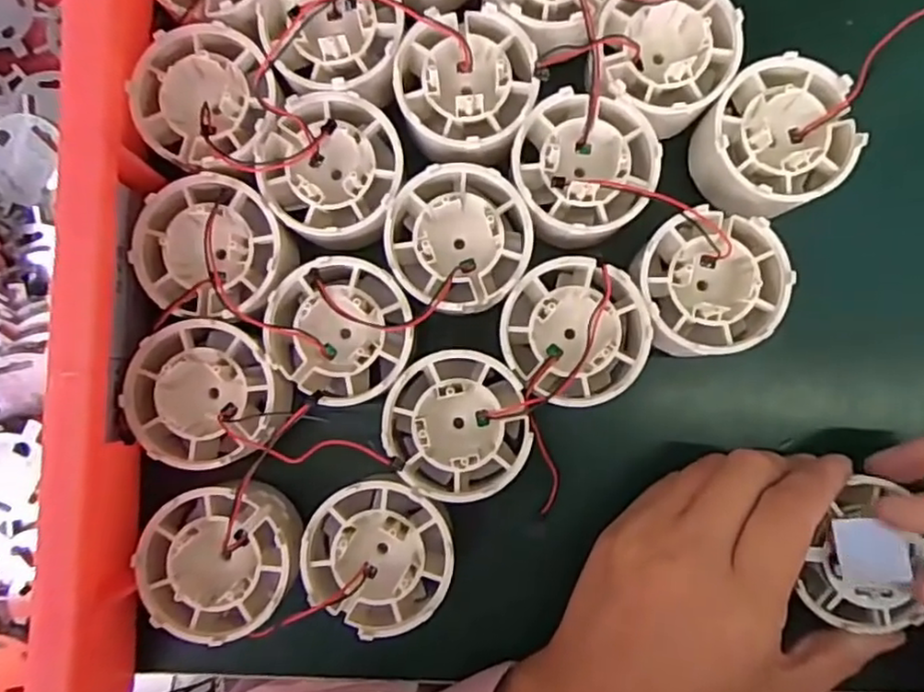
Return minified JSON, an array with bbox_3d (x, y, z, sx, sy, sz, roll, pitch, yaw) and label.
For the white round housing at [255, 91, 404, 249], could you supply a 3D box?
[{"bbox_3d":[-0.047,-0.064,0.253,0.049,0.039,0.052,0,86,0],"label":"white round housing"}]

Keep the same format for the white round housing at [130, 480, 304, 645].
[{"bbox_3d":[-0.085,0.076,0.237,0.052,0.030,0.050,0,86,0],"label":"white round housing"}]

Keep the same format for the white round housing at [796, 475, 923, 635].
[{"bbox_3d":[0.138,0.074,0.228,0.046,0.016,0.043,0,86,0],"label":"white round housing"}]

